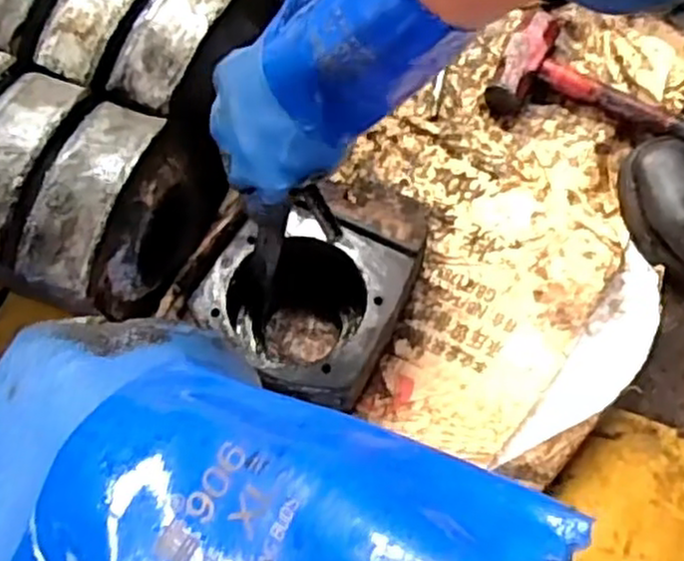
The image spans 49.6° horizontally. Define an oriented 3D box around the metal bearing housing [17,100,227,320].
[{"bbox_3d":[-0.182,-0.053,0.623,0.084,0.135,0.163,16,72,7],"label":"metal bearing housing"}]

